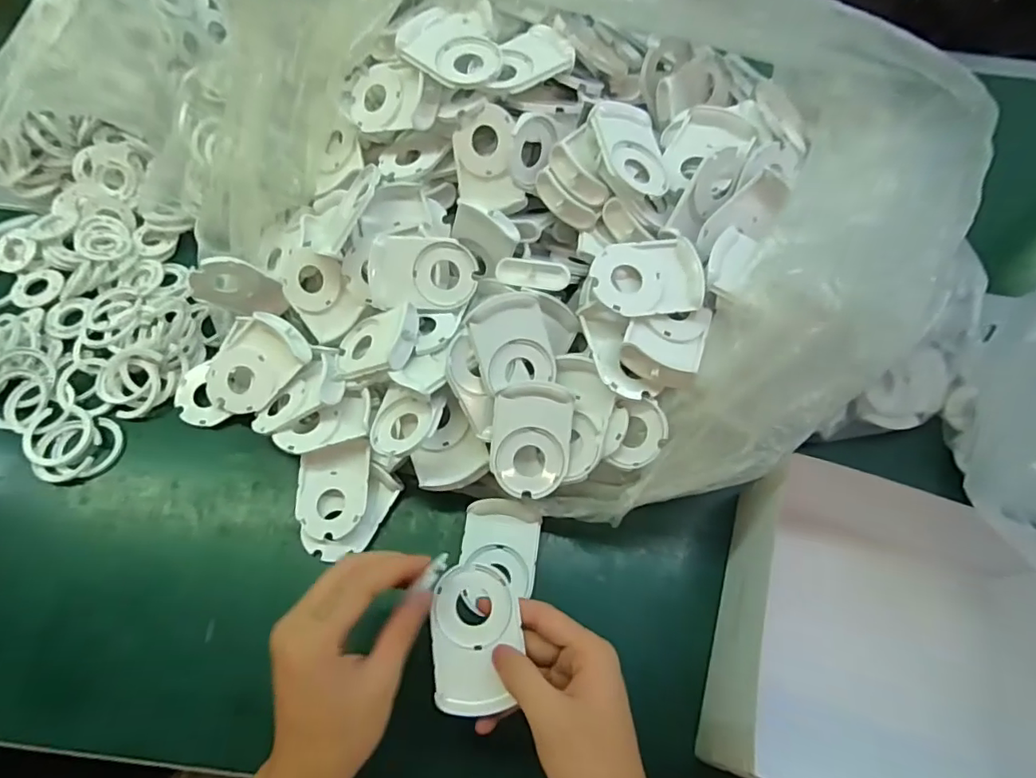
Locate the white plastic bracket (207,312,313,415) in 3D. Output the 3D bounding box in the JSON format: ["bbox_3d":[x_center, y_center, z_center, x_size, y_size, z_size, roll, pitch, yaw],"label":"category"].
[{"bbox_3d":[-0.218,-0.020,0.464,0.064,0.027,0.087,41,91,7],"label":"white plastic bracket"}]

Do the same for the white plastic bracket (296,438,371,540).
[{"bbox_3d":[-0.143,0.080,0.436,0.060,0.013,0.070,-10,70,11],"label":"white plastic bracket"}]

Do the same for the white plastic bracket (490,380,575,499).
[{"bbox_3d":[0.010,0.037,0.401,0.057,0.009,0.083,5,96,-5],"label":"white plastic bracket"}]

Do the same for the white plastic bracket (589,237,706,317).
[{"bbox_3d":[0.092,-0.082,0.397,0.077,0.018,0.057,-7,62,-7],"label":"white plastic bracket"}]

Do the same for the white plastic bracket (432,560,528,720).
[{"bbox_3d":[-0.026,0.154,0.346,0.056,0.004,0.083,-10,70,6],"label":"white plastic bracket"}]

